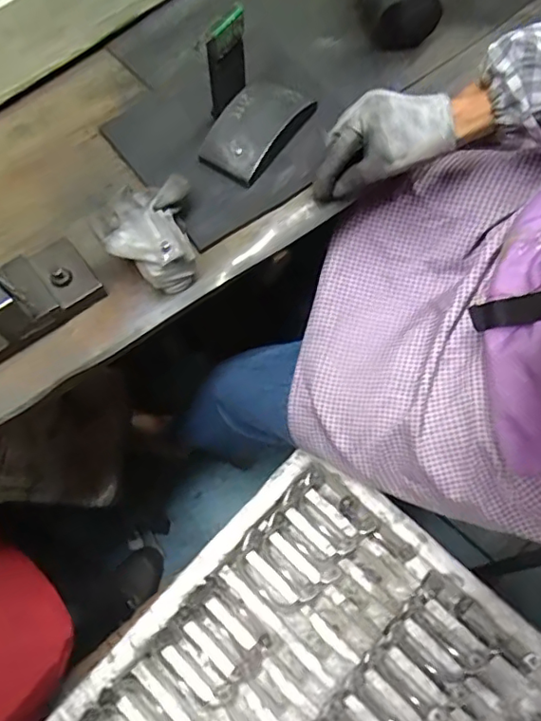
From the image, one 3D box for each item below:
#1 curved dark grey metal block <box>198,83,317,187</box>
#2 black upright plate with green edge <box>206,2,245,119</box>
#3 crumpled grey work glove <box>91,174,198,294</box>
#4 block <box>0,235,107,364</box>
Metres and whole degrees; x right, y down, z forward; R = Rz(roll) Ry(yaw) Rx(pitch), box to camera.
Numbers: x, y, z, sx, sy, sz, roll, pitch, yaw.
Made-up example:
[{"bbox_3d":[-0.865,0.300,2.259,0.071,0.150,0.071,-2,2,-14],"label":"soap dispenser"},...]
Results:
[{"bbox_3d":[-0.012,-0.222,0.531,0.063,0.028,0.111,32,72,13],"label":"curved dark grey metal block"},{"bbox_3d":[-0.038,-0.260,0.489,0.009,0.087,0.043,41,71,14],"label":"black upright plate with green edge"},{"bbox_3d":[-0.100,-0.106,0.482,0.082,0.062,0.082,0,68,1],"label":"crumpled grey work glove"},{"bbox_3d":[-0.213,-0.055,0.455,0.129,0.075,0.064,-33,71,-12],"label":"block"}]

